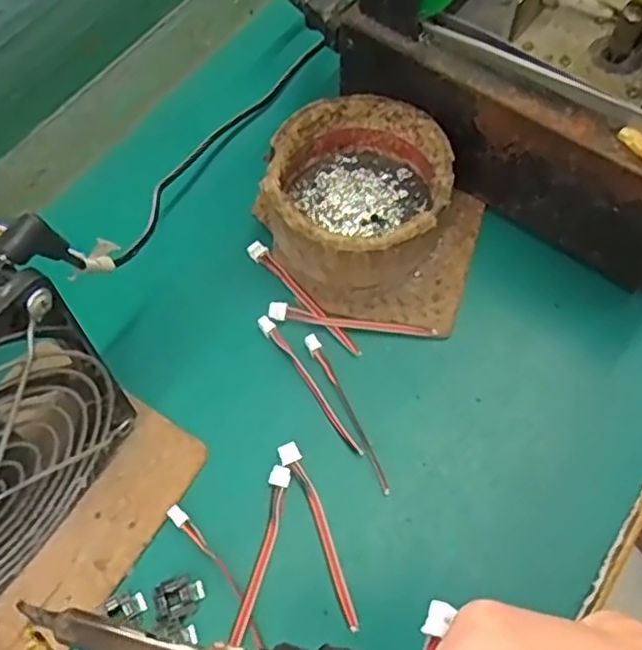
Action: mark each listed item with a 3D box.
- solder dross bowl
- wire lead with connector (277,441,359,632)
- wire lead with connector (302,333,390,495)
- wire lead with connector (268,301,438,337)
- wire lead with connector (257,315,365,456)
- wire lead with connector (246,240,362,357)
[{"bbox_3d":[0.017,-0.063,0.318,0.082,0.040,0.079,0,65,0],"label":"solder dross bowl"},{"bbox_3d":[0.000,0.082,0.271,0.008,0.004,0.075,-21,67,-10],"label":"wire lead with connector"},{"bbox_3d":[0.011,0.037,0.292,0.006,0.004,0.077,-22,67,-11],"label":"wire lead with connector"},{"bbox_3d":[0.014,-0.001,0.309,0.075,0.005,0.008,10,65,4],"label":"wire lead with connector"},{"bbox_3d":[-0.005,0.025,0.297,0.006,0.004,0.076,-32,69,-14],"label":"wire lead with connector"},{"bbox_3d":[-0.009,-0.013,0.317,0.008,0.004,0.077,-37,70,-16],"label":"wire lead with connector"}]

